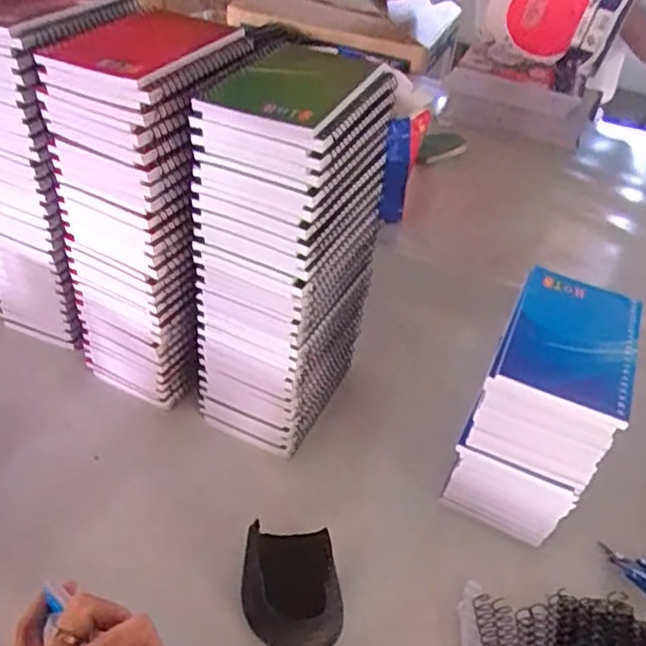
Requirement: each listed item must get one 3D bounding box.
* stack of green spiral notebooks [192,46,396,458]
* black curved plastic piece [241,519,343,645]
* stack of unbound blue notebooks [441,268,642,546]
[{"bbox_3d":[-0.026,-0.046,0.508,0.094,0.276,0.136,22,45,17],"label":"stack of green spiral notebooks"},{"bbox_3d":[-0.022,0.181,0.456,0.062,0.029,0.085,0,43,-7],"label":"black curved plastic piece"},{"bbox_3d":[0.161,0.068,0.502,0.083,0.168,0.126,20,44,15],"label":"stack of unbound blue notebooks"}]

